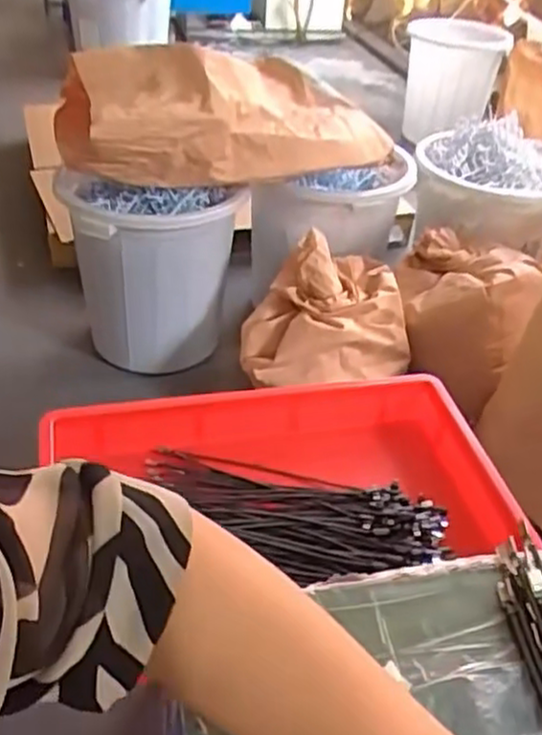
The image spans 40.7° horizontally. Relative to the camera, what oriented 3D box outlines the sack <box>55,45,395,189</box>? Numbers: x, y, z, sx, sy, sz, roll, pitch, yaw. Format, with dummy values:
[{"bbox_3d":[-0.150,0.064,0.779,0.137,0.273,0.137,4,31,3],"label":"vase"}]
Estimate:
[{"bbox_3d":[-0.111,-0.573,1.603,0.689,0.222,0.431,-11,40,-19],"label":"sack"}]

